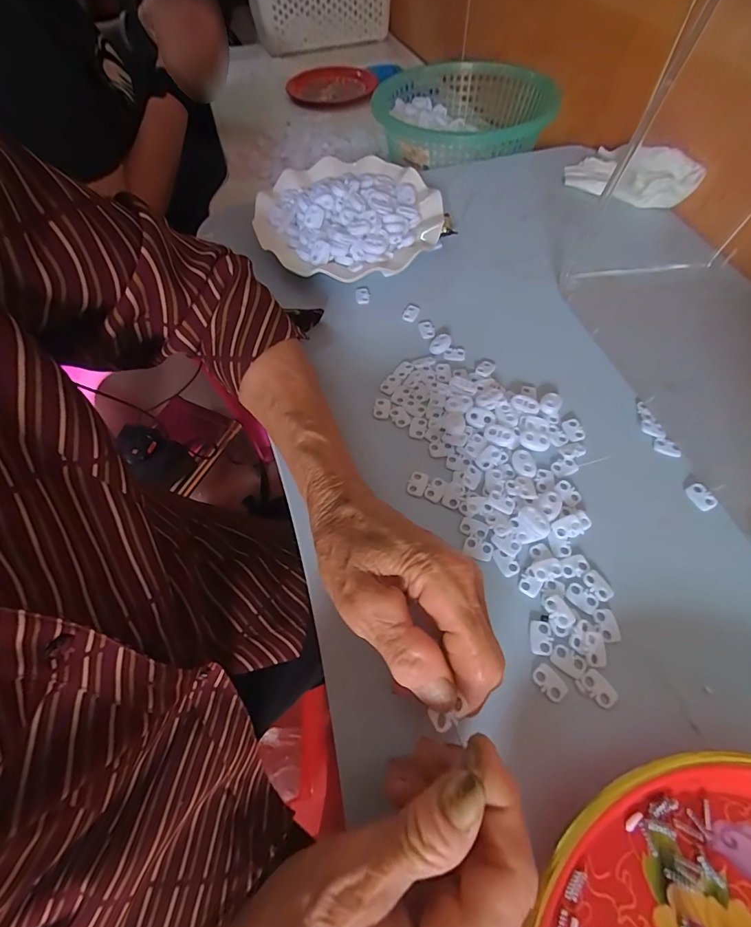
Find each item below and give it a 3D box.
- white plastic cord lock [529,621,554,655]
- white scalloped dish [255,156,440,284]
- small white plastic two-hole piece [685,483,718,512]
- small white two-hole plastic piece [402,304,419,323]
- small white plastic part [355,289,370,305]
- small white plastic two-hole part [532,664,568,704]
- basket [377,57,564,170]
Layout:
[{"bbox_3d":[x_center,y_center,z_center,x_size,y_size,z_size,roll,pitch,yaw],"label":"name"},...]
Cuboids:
[{"bbox_3d":[0.095,0.100,0.236,0.012,0.004,0.018,7,63,7],"label":"white plastic cord lock"},{"bbox_3d":[-0.028,-0.244,0.414,0.179,0.039,0.174,-1,62,2],"label":"white scalloped dish"},{"bbox_3d":[0.220,0.023,0.278,0.011,0.005,0.019,-25,64,-10],"label":"small white plastic two-hole piece"},{"bbox_3d":[0.032,-0.136,0.373,0.012,0.005,0.016,22,65,14],"label":"small white two-hole plastic piece"},{"bbox_3d":[-0.012,-0.154,0.381,0.012,0.006,0.015,-8,62,-1],"label":"small white plastic part"},{"bbox_3d":[0.095,0.119,0.224,0.012,0.004,0.018,-34,65,-14],"label":"small white plastic two-hole part"},{"bbox_3d":[0.113,-0.478,0.567,0.228,0.080,0.285,-3,60,1],"label":"basket"}]

